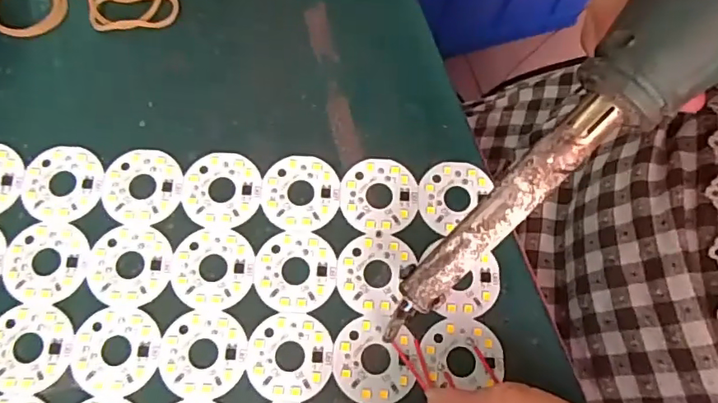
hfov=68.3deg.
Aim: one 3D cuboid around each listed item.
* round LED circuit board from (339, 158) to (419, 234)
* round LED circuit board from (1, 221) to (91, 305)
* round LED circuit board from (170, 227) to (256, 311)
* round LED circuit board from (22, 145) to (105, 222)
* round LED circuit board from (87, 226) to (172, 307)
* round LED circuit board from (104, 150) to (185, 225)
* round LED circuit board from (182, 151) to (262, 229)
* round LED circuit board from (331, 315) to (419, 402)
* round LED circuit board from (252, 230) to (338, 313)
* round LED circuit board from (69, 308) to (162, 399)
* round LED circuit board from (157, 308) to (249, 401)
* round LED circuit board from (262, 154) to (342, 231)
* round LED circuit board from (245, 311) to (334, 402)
[{"bbox_3d":[0.008,-0.003,0.207,0.030,0.004,0.030,1,72,-2],"label":"round LED circuit board"},{"bbox_3d":[-0.116,0.022,0.195,0.030,0.004,0.030,1,72,-2],"label":"round LED circuit board"},{"bbox_3d":[-0.054,0.024,0.197,0.030,0.004,0.030,1,72,-2],"label":"round LED circuit board"},{"bbox_3d":[-0.115,-0.008,0.204,0.030,0.004,0.030,1,72,-2],"label":"round LED circuit board"},{"bbox_3d":[-0.085,0.023,0.196,0.031,0.004,0.030,1,72,-2],"label":"round LED circuit board"},{"bbox_3d":[-0.084,-0.006,0.205,0.030,0.004,0.030,1,72,-2],"label":"round LED circuit board"},{"bbox_3d":[-0.054,-0.005,0.206,0.030,0.004,0.030,1,72,-2],"label":"round LED circuit board"},{"bbox_3d":[0.006,0.056,0.189,0.030,0.004,0.029,1,72,-2],"label":"round LED circuit board"},{"bbox_3d":[-0.024,0.026,0.198,0.030,0.004,0.030,1,72,-2],"label":"round LED circuit board"},{"bbox_3d":[-0.086,0.053,0.187,0.031,0.004,0.030,1,72,-2],"label":"round LED circuit board"},{"bbox_3d":[-0.056,0.054,0.188,0.030,0.004,0.031,1,72,-2],"label":"round LED circuit board"},{"bbox_3d":[-0.023,-0.004,0.207,0.030,0.004,0.030,1,72,-2],"label":"round LED circuit board"},{"bbox_3d":[-0.025,0.055,0.188,0.030,0.004,0.030,1,72,-2],"label":"round LED circuit board"}]

